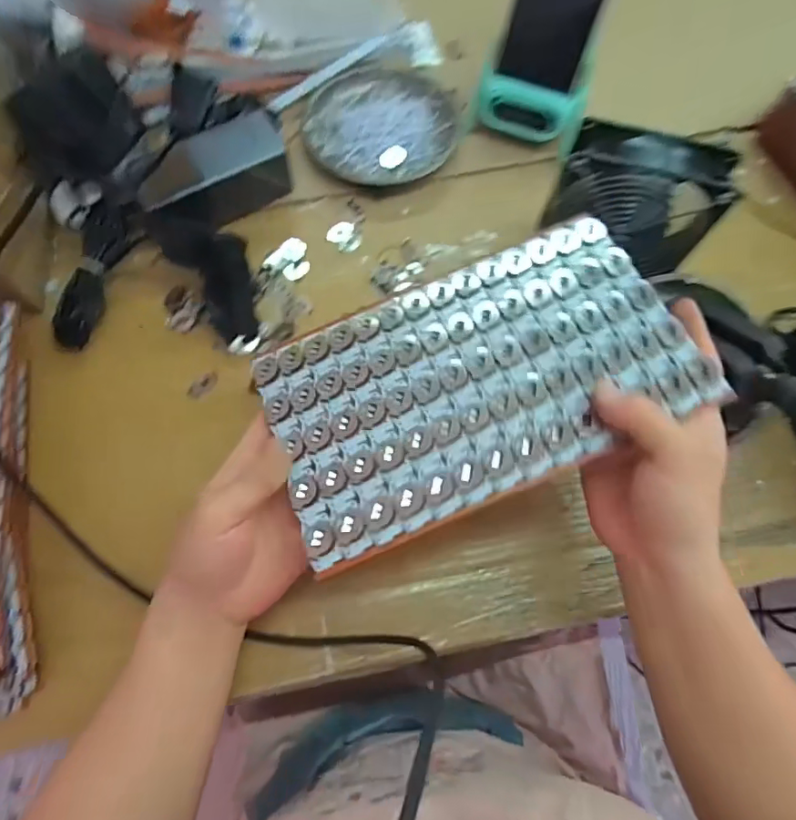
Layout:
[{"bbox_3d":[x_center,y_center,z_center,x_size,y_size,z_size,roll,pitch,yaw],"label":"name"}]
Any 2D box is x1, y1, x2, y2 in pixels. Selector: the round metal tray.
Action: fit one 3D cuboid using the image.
[{"bbox_3d":[-0.017,-0.268,0.501,0.136,0.013,0.119,-5,71,-4],"label":"round metal tray"}]

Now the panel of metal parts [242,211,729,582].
[{"bbox_3d":[0.043,-0.022,0.324,0.244,0.005,0.150,-23,63,-1],"label":"panel of metal parts"}]

